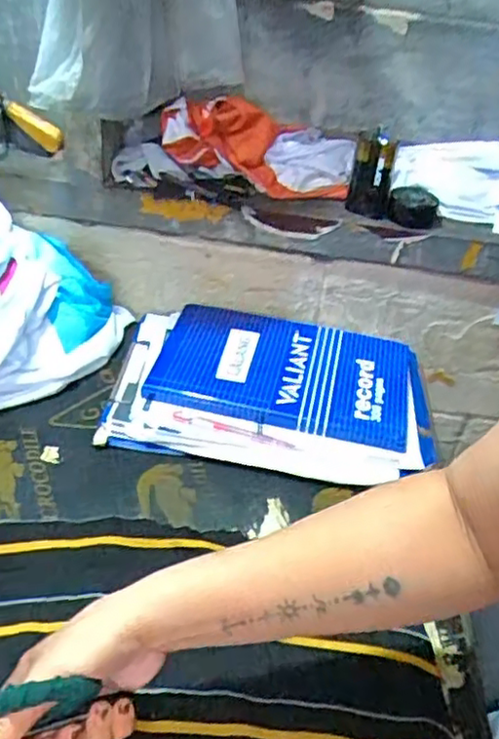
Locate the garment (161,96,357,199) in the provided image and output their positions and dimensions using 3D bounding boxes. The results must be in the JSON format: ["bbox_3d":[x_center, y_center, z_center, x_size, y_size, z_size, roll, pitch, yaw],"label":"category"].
[{"bbox_3d":[0.008,-0.260,0.762,0.225,0.087,0.052,8,36,1],"label":"garment"}]

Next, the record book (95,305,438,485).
[{"bbox_3d":[0.028,0.016,0.740,0.353,0.036,0.252,6,36,-2],"label":"record book"}]

